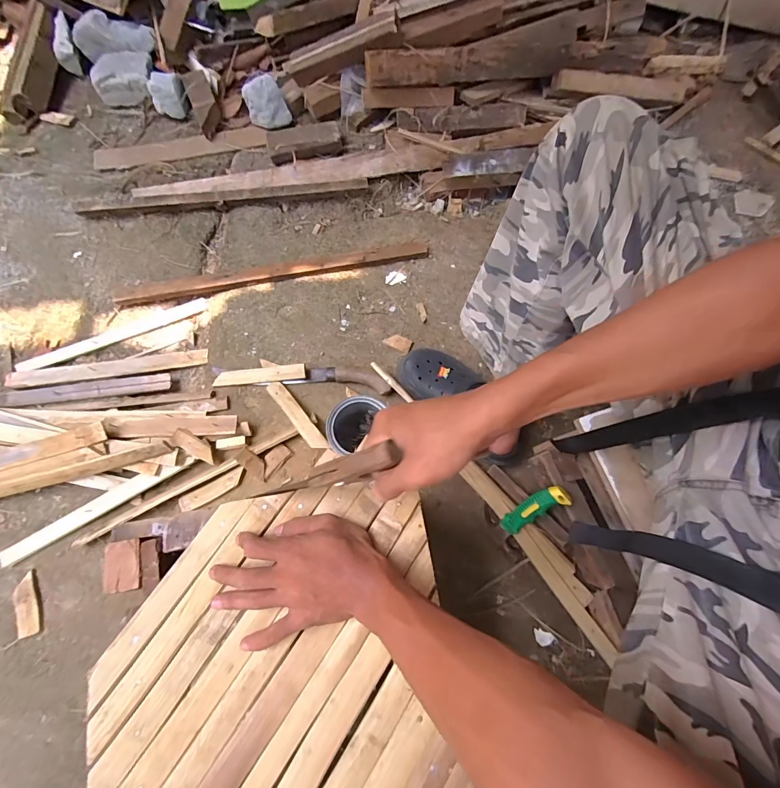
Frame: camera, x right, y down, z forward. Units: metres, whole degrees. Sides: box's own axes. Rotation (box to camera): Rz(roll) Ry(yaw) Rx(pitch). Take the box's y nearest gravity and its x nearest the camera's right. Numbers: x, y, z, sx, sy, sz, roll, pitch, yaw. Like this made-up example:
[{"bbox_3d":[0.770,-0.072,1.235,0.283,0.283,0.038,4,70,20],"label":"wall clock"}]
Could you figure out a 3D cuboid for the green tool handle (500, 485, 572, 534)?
[{"bbox_3d":[0.235,0.191,0.638,0.121,0.020,0.037,-42,75,24],"label":"green tool handle"}]

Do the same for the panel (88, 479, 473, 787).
[{"bbox_3d":[-0.107,0.288,0.370,0.335,0.026,0.369,-10,73,-4],"label":"panel"}]

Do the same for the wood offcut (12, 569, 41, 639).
[{"bbox_3d":[-0.609,0.351,0.645,0.032,0.012,0.098,-21,74,-7],"label":"wood offcut"}]

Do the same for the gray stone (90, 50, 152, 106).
[{"bbox_3d":[-0.655,-0.779,0.962,0.132,0.077,0.098,0,73,0],"label":"gray stone"}]

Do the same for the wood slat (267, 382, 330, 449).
[{"bbox_3d":[-0.173,0.040,0.715,0.028,0.010,0.178,-40,65,-11],"label":"wood slat"}]

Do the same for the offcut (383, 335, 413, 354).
[{"bbox_3d":[0.016,-0.105,0.789,0.057,0.010,0.028,22,74,6],"label":"offcut"}]

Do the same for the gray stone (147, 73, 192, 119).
[{"bbox_3d":[-0.542,-0.730,0.958,0.082,0.078,0.083,0,73,0],"label":"gray stone"}]

